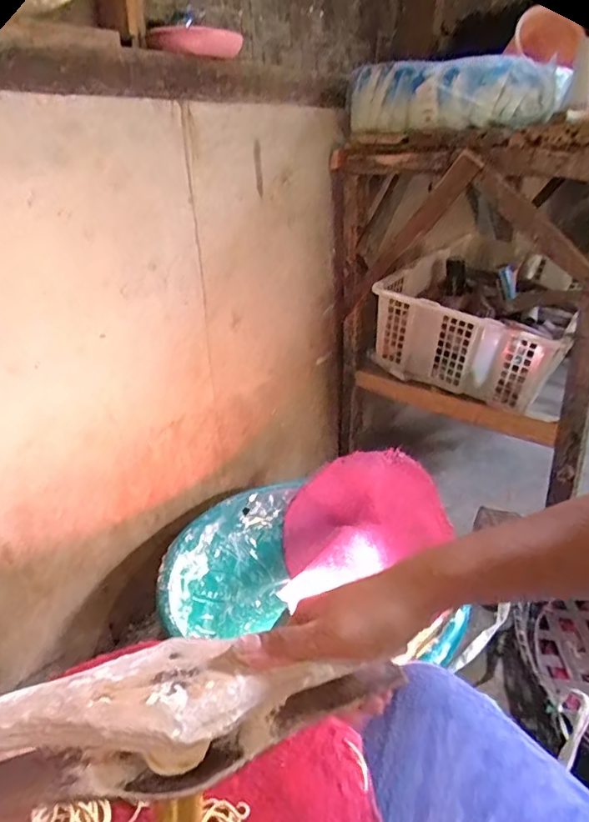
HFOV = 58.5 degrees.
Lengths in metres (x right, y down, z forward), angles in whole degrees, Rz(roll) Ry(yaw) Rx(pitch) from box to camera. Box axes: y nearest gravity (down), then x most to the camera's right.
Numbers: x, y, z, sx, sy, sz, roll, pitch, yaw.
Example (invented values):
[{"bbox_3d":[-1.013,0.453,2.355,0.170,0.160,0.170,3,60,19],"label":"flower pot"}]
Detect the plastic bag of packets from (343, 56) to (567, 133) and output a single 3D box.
[{"bbox_3d":[0.230,-0.496,0.819,0.081,0.095,0.373,-15,30,-25],"label":"plastic bag of packets"}]

